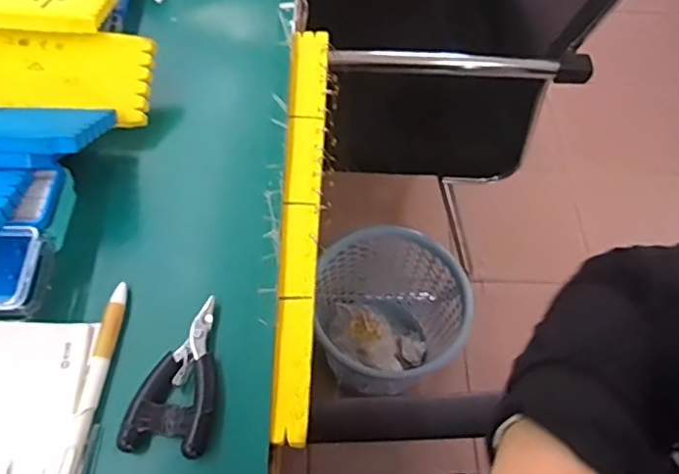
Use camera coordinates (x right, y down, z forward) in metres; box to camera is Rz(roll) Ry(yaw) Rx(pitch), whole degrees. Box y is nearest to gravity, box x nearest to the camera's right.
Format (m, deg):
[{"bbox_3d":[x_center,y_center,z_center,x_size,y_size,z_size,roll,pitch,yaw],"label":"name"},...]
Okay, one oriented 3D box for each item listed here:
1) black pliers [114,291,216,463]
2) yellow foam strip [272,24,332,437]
[{"bbox_3d":[-0.095,0.081,0.356,0.049,0.015,0.094,7,58,1],"label":"black pliers"},{"bbox_3d":[-0.028,-0.030,0.435,0.028,0.007,0.348,3,58,-2],"label":"yellow foam strip"}]

